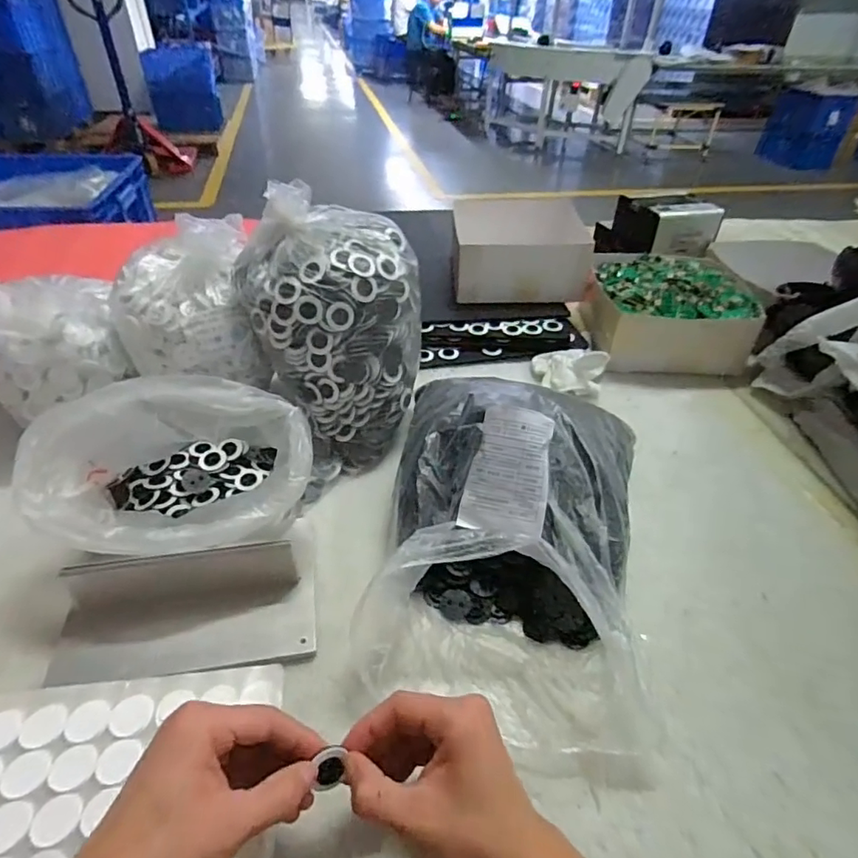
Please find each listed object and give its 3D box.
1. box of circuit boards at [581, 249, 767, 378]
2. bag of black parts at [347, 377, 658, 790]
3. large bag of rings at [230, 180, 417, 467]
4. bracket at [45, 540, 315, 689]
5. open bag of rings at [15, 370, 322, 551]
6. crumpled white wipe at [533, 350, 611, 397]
[{"bbox_3d":[0.363,-0.186,0.813,0.223,0.102,0.221,8,42,5],"label":"box of circuit boards"},{"bbox_3d":[0.079,0.080,0.472,0.234,0.125,0.349,8,42,5],"label":"bag of black parts"},{"bbox_3d":[-0.093,-0.108,0.573,0.157,0.227,0.159,28,47,25],"label":"large bag of rings"},{"bbox_3d":[-0.194,0.146,0.424,0.203,0.061,0.093,-8,43,-13],"label":"bracket"},{"bbox_3d":[-0.211,0.040,0.474,0.211,0.157,0.171,0,41,-4],"label":"open bag of rings"},{"bbox_3d":[0.197,-0.091,0.730,0.092,0.056,0.087,-3,42,-7],"label":"crumpled white wipe"}]

